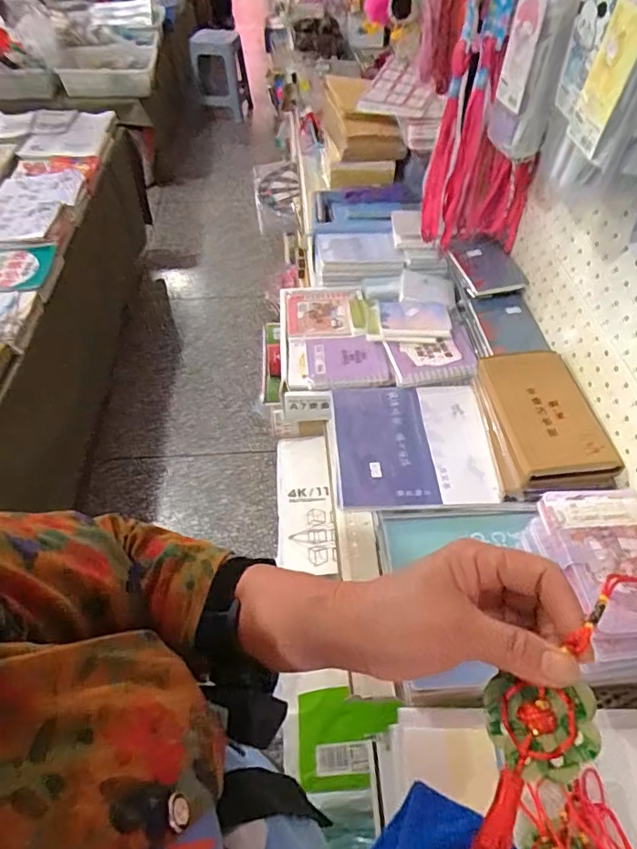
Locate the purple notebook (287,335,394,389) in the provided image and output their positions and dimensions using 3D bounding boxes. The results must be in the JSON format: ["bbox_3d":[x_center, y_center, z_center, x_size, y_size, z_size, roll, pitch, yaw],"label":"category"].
[{"bbox_3d":[0.027,-0.093,0.758,0.147,0.018,0.095,-5,56,7],"label":"purple notebook"}]

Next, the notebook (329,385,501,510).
[{"bbox_3d":[0.114,0.023,0.657,0.188,0.017,0.183,-1,51,-1],"label":"notebook"}]

